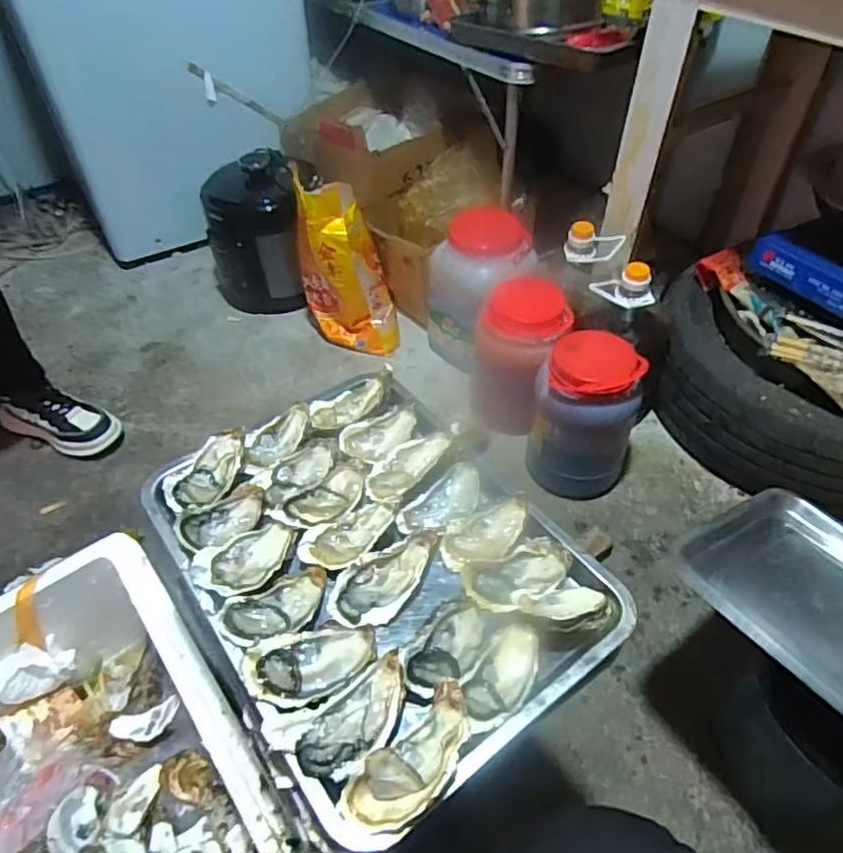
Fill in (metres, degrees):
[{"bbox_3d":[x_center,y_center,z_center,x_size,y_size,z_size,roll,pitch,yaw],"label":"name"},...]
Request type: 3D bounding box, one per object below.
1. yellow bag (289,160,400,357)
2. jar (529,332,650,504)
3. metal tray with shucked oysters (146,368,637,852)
[{"bbox_3d":[-0.158,-0.330,1.350,0.195,0.372,0.164,-10,47,-8],"label":"yellow bag"},{"bbox_3d":[0.285,-0.014,1.095,0.169,0.280,0.151,16,49,16],"label":"jar"},{"bbox_3d":[-0.045,0.111,0.556,0.295,0.043,0.384,-30,53,-24],"label":"metal tray with shucked oysters"}]

